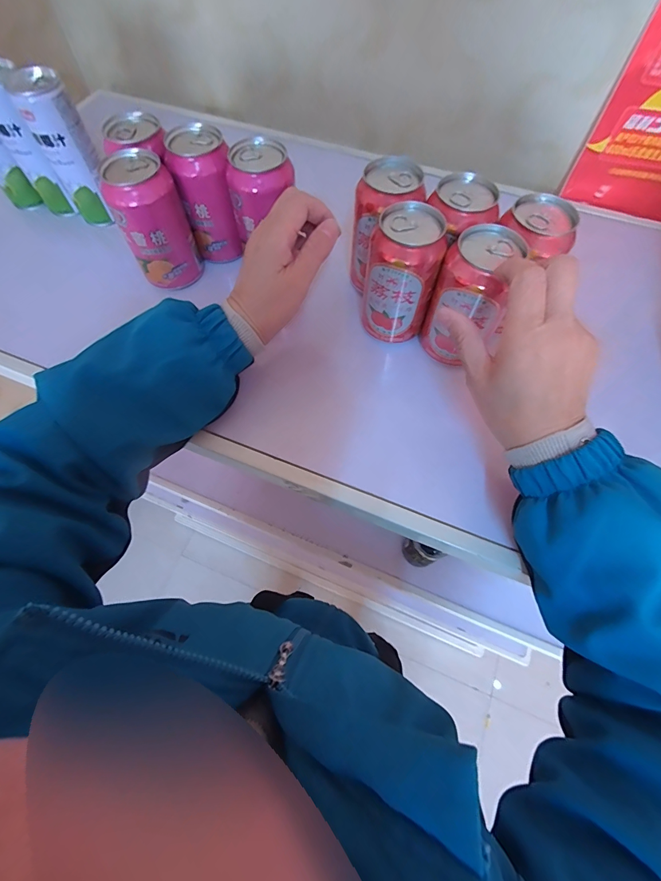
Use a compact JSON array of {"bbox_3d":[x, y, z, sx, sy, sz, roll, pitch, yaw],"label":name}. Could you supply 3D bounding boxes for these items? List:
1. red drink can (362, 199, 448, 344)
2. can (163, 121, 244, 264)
[{"bbox_3d":[0.066,-0.147,0.343,0.057,0.105,0.054,0,64,0],"label":"red drink can"},{"bbox_3d":[-0.126,-0.249,0.388,0.054,0.108,0.063,-17,66,-8],"label":"can"}]

